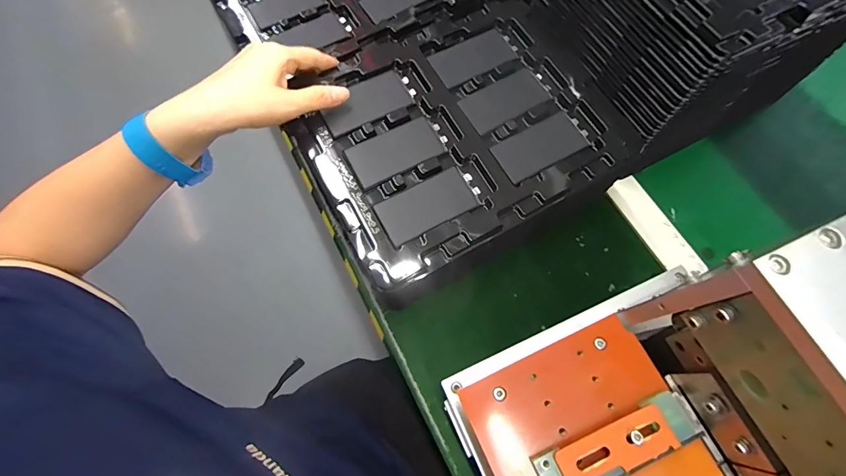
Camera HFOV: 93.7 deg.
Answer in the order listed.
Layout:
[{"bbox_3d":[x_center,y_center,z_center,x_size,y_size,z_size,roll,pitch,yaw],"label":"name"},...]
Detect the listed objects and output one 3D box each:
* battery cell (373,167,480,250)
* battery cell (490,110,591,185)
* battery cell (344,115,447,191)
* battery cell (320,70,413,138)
[{"bbox_3d":[0.003,-0.028,0.346,0.084,0.007,0.044,-29,72,-9],"label":"battery cell"},{"bbox_3d":[0.109,-0.085,0.364,0.086,0.004,0.044,-29,72,-9],"label":"battery cell"},{"bbox_3d":[-0.025,-0.079,0.362,0.083,0.006,0.044,-30,72,-9],"label":"battery cell"},{"bbox_3d":[-0.054,-0.127,0.374,0.082,0.010,0.043,-29,72,-9],"label":"battery cell"}]

